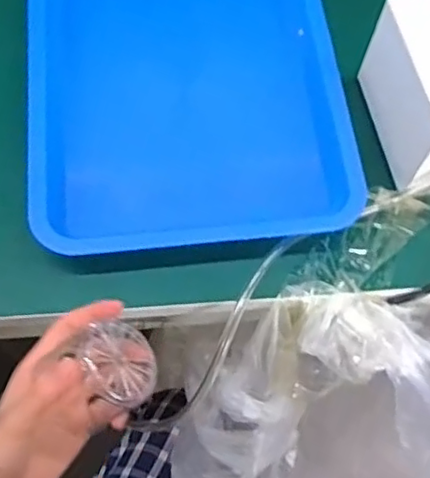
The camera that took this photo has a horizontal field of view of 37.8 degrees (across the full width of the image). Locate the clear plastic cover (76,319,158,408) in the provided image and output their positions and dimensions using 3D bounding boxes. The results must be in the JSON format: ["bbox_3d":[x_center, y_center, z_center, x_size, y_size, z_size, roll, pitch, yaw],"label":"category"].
[{"bbox_3d":[-0.059,0.074,0.384,0.050,0.010,0.049,24,40,-28],"label":"clear plastic cover"}]

